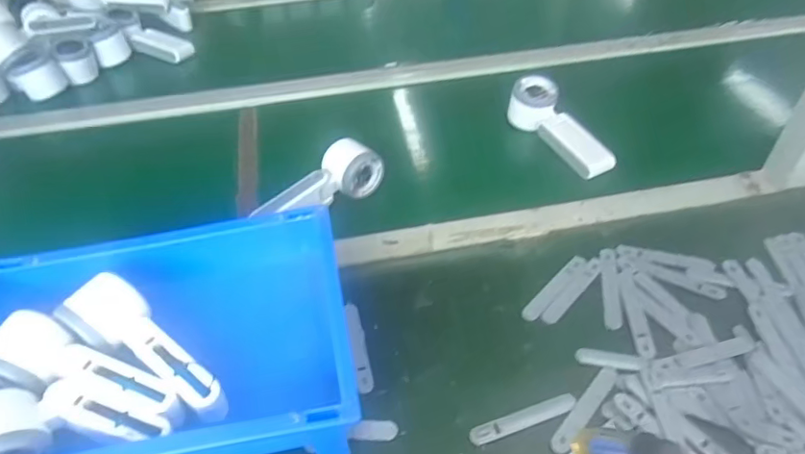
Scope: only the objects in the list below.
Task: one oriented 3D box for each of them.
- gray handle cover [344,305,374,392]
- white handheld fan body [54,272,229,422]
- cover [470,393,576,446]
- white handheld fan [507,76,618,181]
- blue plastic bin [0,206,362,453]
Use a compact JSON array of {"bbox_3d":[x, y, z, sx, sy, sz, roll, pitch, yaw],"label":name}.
[{"bbox_3d":[-0.040,0.109,0.499,0.015,0.006,0.093,-11,45,-6],"label":"gray handle cover"},{"bbox_3d":[-0.203,0.094,0.437,0.157,0.035,0.056,34,55,16],"label":"white handheld fan body"},{"bbox_3d":[0.101,0.157,0.451,0.094,0.004,0.016,-17,45,-11],"label":"cover"},{"bbox_3d":[0.203,-0.124,0.702,0.055,0.042,0.169,-25,61,-19],"label":"white handheld fan"},{"bbox_3d":[-0.194,0.108,0.455,0.302,0.098,0.215,-11,45,-6],"label":"blue plastic bin"}]

